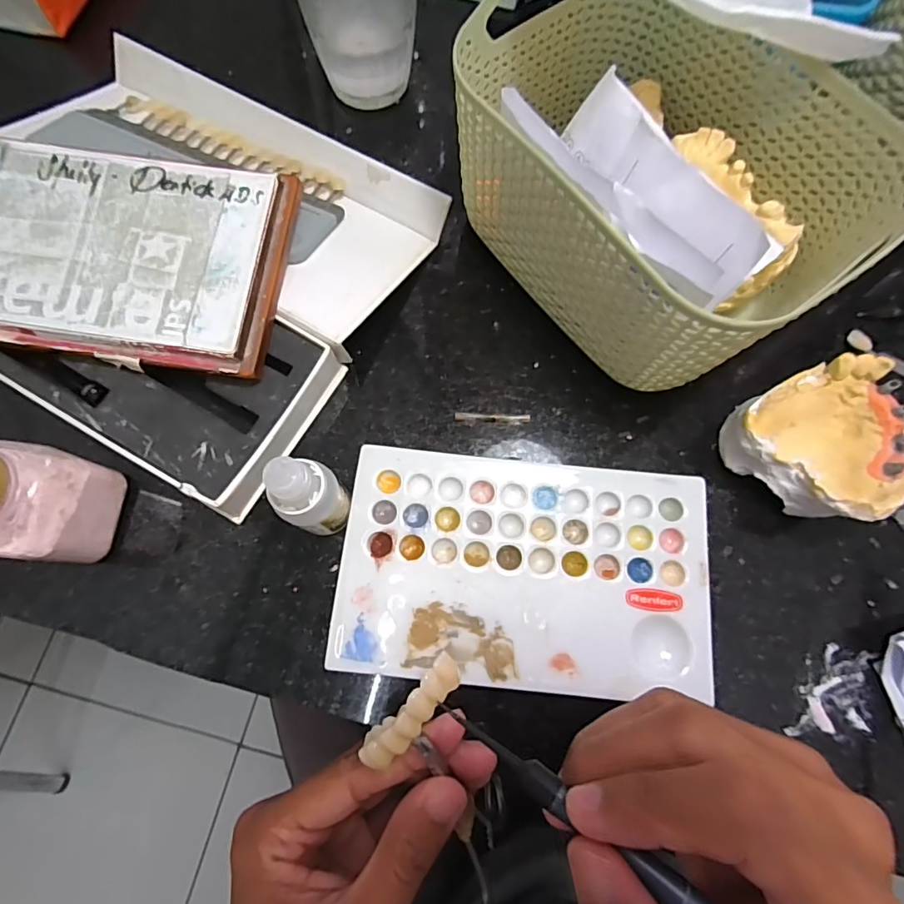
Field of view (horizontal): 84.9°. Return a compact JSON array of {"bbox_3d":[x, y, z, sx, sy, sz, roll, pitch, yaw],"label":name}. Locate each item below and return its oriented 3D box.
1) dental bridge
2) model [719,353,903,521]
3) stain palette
[{"bbox_3d":[-0.013,0.085,0.161,0.012,0.007,0.042,41,88,11],"label":"dental bridge"},{"bbox_3d":[0.157,-0.002,0.212,0.056,0.043,0.061,0,74,-1],"label":"model"},{"bbox_3d":[0.031,0.049,0.211,0.152,0.012,0.092,5,74,1],"label":"stain palette"}]

